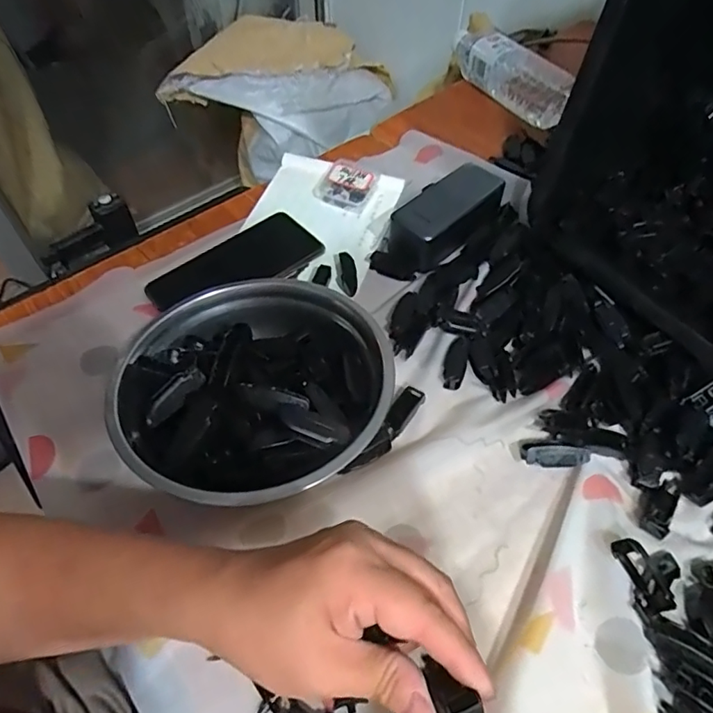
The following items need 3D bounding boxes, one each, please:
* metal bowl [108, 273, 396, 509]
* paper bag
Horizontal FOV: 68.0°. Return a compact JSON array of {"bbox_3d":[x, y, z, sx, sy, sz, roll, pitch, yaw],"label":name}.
[{"bbox_3d":[-0.077,0.027,0.414,0.199,0.065,0.198,0,54,0],"label":"metal bowl"},{"bbox_3d":[-0.169,-0.585,1.222,0.476,0.274,0.196,6,54,5],"label":"paper bag"}]

